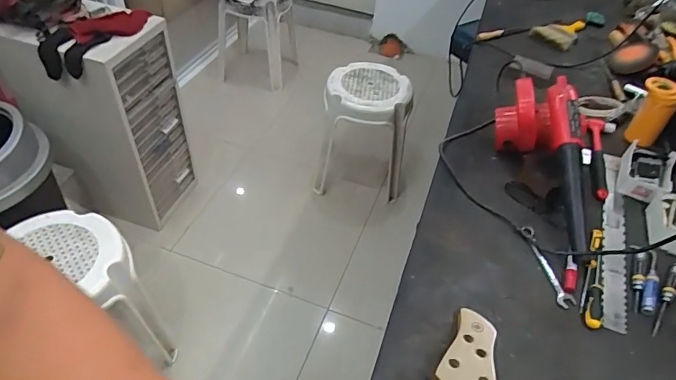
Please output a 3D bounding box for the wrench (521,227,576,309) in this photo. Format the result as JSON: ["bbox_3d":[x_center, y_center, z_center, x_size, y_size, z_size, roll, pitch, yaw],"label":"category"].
[{"bbox_3d":[0.341,0.122,0.771,0.027,0.015,0.153,-6,46,-11],"label":"wrench"}]

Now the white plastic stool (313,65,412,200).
[{"bbox_3d":[0.111,-0.234,1.820,0.315,0.449,0.295,11,45,5],"label":"white plastic stool"}]

